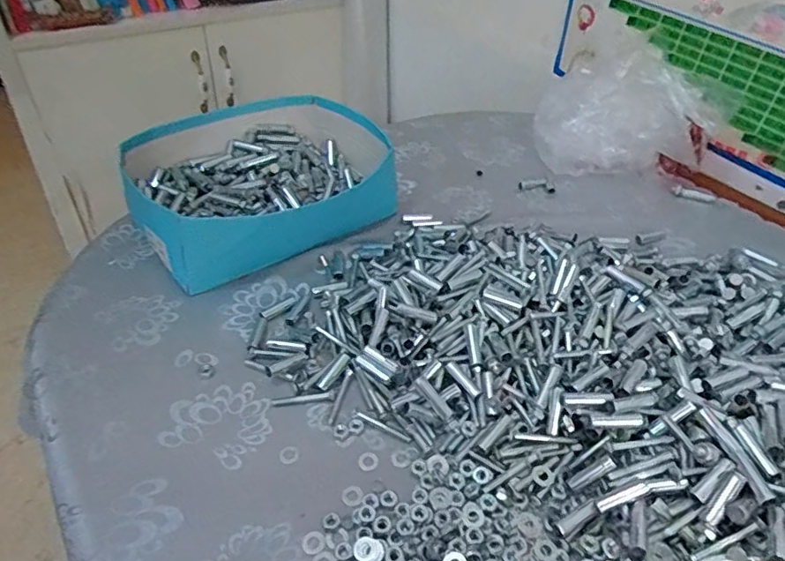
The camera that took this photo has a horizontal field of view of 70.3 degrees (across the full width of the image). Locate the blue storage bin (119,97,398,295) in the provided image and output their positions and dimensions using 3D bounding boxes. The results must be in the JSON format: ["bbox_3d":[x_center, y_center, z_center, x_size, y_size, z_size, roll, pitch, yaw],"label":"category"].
[{"bbox_3d":[-0.150,-0.122,0.683,0.295,0.090,0.241,-15,45,-19],"label":"blue storage bin"}]

